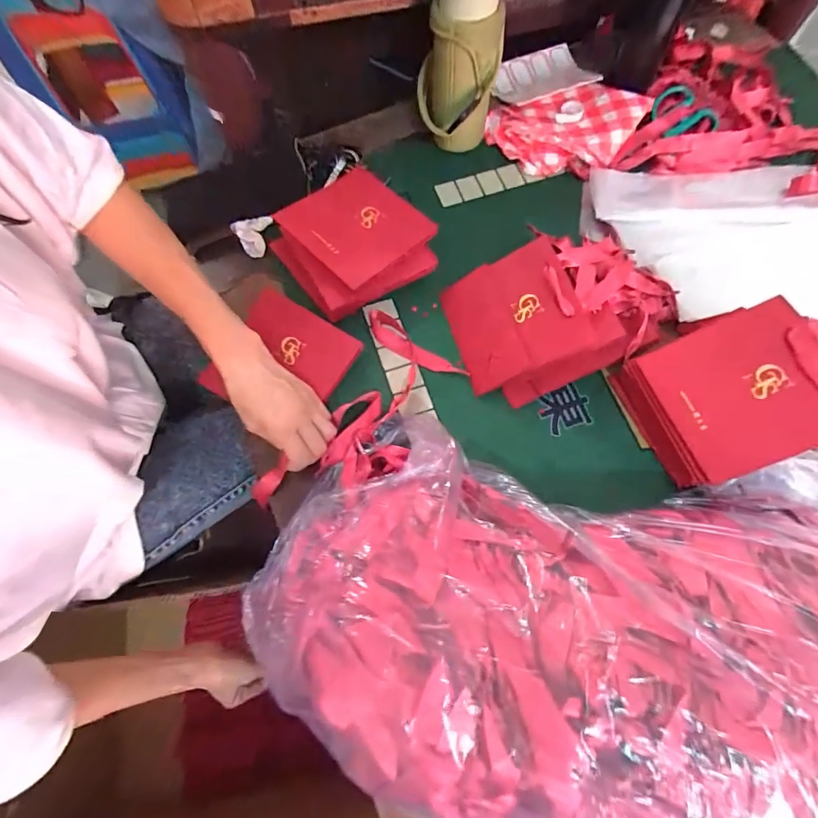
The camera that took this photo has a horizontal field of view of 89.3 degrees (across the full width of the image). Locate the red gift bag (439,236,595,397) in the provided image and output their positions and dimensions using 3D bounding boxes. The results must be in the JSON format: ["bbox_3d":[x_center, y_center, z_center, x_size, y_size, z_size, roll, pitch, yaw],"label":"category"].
[{"bbox_3d":[0.116,-0.107,0.475,0.138,0.015,0.140,-25,75,23],"label":"red gift bag"}]

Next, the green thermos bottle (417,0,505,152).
[{"bbox_3d":[0.060,-0.424,0.496,0.095,0.226,0.092,8,73,1],"label":"green thermos bottle"}]

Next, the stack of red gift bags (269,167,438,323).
[{"bbox_3d":[-0.065,-0.201,0.510,0.162,0.053,0.162,-37,77,-11],"label":"stack of red gift bags"}]

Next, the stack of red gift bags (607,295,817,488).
[{"bbox_3d":[0.328,-0.017,0.427,0.176,0.067,0.159,-28,71,20],"label":"stack of red gift bags"}]

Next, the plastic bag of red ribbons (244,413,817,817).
[{"bbox_3d":[0.131,0.165,0.321,0.505,0.126,0.302,9,73,2],"label":"plastic bag of red ribbons"}]

